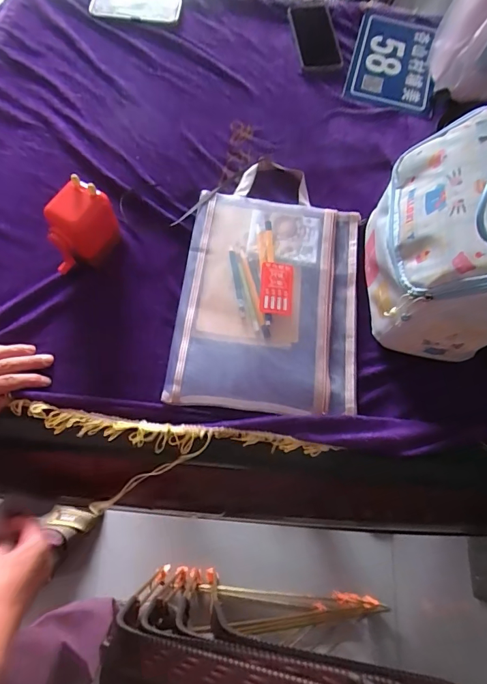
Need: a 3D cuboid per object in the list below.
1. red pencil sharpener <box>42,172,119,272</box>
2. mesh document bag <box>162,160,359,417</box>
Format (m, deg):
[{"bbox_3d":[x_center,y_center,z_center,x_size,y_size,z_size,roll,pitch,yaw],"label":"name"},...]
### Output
[{"bbox_3d":[-0.218,-0.147,0.552,0.045,0.098,0.101,30,71,10],"label":"red pencil sharpener"},{"bbox_3d":[0.036,-0.087,0.579,0.242,0.018,0.359,5,69,0],"label":"mesh document bag"}]

